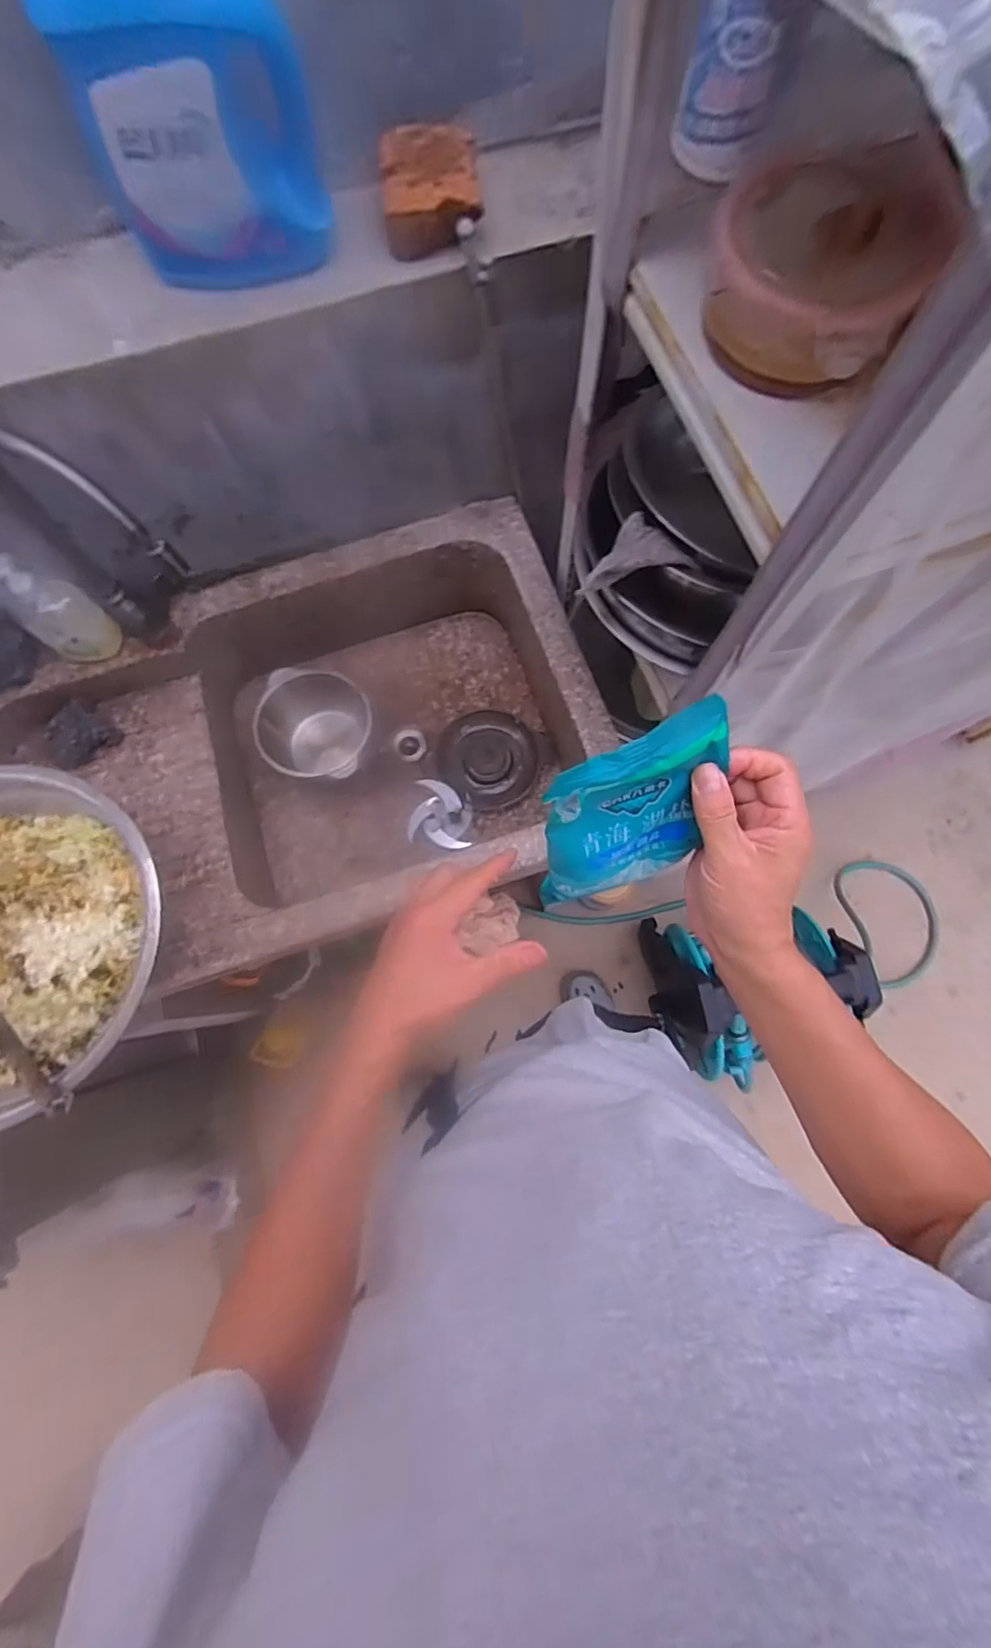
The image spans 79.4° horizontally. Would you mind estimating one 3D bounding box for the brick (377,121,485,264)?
[{"bbox_3d":[-0.062,-0.606,0.566,0.093,0.047,0.103,-8,76,-2],"label":"brick"}]

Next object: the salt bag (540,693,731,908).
[{"bbox_3d":[0.085,-0.001,0.374,0.113,0.145,0.025,-21,51,-8],"label":"salt bag"}]

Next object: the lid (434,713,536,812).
[{"bbox_3d":[-0.009,-0.108,0.957,0.149,0.030,0.156,0,76,0],"label":"lid"}]

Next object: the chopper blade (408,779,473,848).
[{"bbox_3d":[-0.082,-0.014,0.913,0.092,0.043,0.088,12,76,3],"label":"chopper blade"}]

